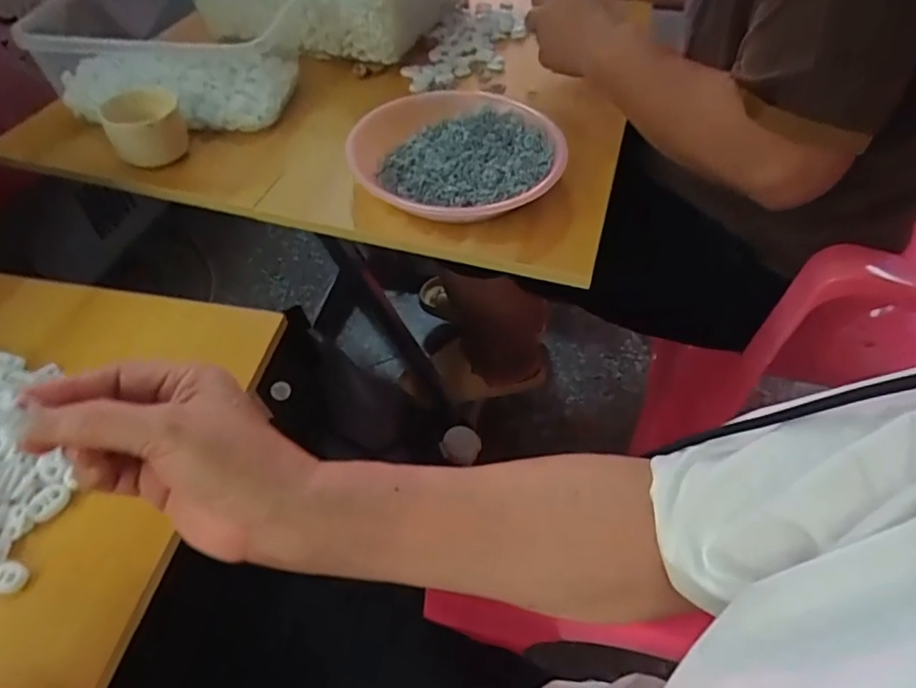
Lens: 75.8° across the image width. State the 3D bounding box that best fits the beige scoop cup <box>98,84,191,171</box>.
[{"bbox_3d":[-0.290,-0.199,0.550,0.067,0.051,0.061,-22,53,-19],"label":"beige scoop cup"}]

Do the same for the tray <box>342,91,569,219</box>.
[{"bbox_3d":[-0.001,-0.168,0.529,0.179,0.045,0.195,4,49,2],"label":"tray"}]

